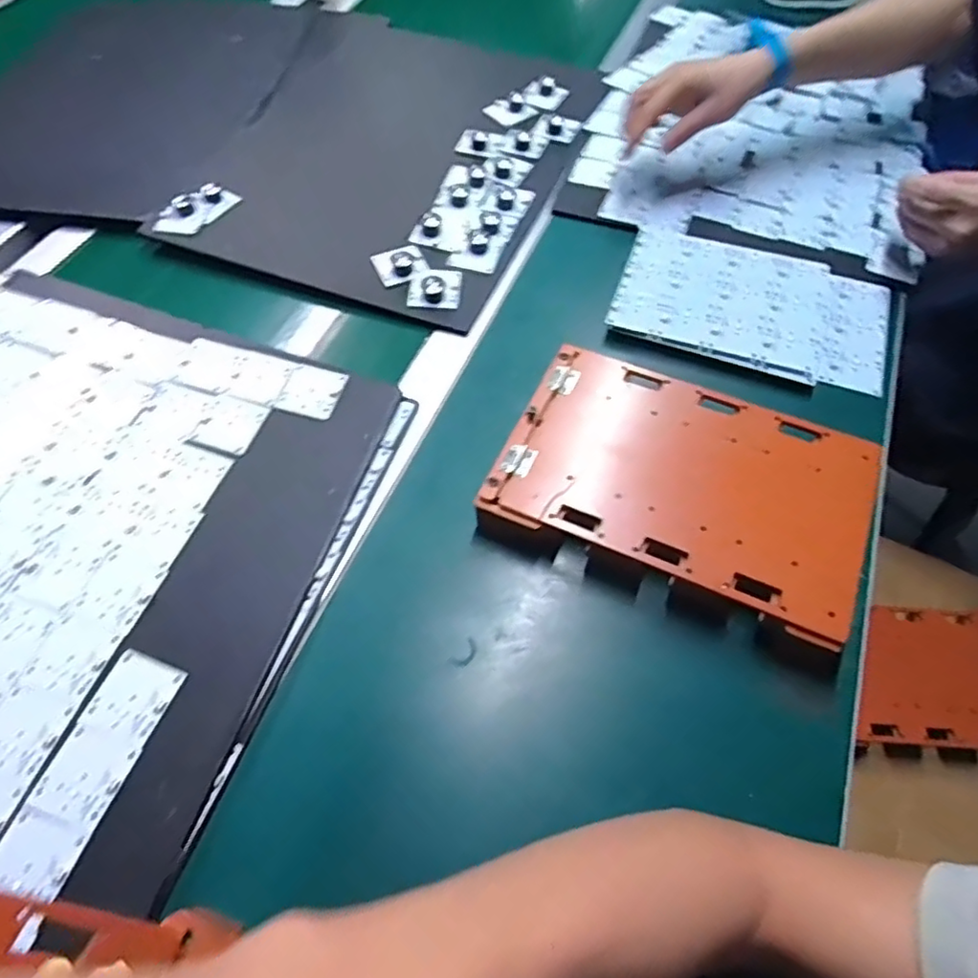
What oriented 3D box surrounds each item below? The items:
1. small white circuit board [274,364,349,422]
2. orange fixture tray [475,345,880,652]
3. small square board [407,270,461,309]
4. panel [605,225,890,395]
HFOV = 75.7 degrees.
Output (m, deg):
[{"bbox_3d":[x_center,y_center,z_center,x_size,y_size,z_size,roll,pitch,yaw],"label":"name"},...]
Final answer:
[{"bbox_3d":[-0.146,-0.081,0.523,0.044,0.010,0.050,14,60,10],"label":"small white circuit board"},{"bbox_3d":[0.140,-0.005,0.463,0.247,0.034,0.162,22,62,15],"label":"orange fixture tray"},{"bbox_3d":[-0.052,-0.196,0.599,0.052,0.019,0.045,-5,58,-1],"label":"small square board"},{"bbox_3d":[0.240,-0.169,0.579,0.237,0.018,0.145,20,61,14],"label":"panel"}]

